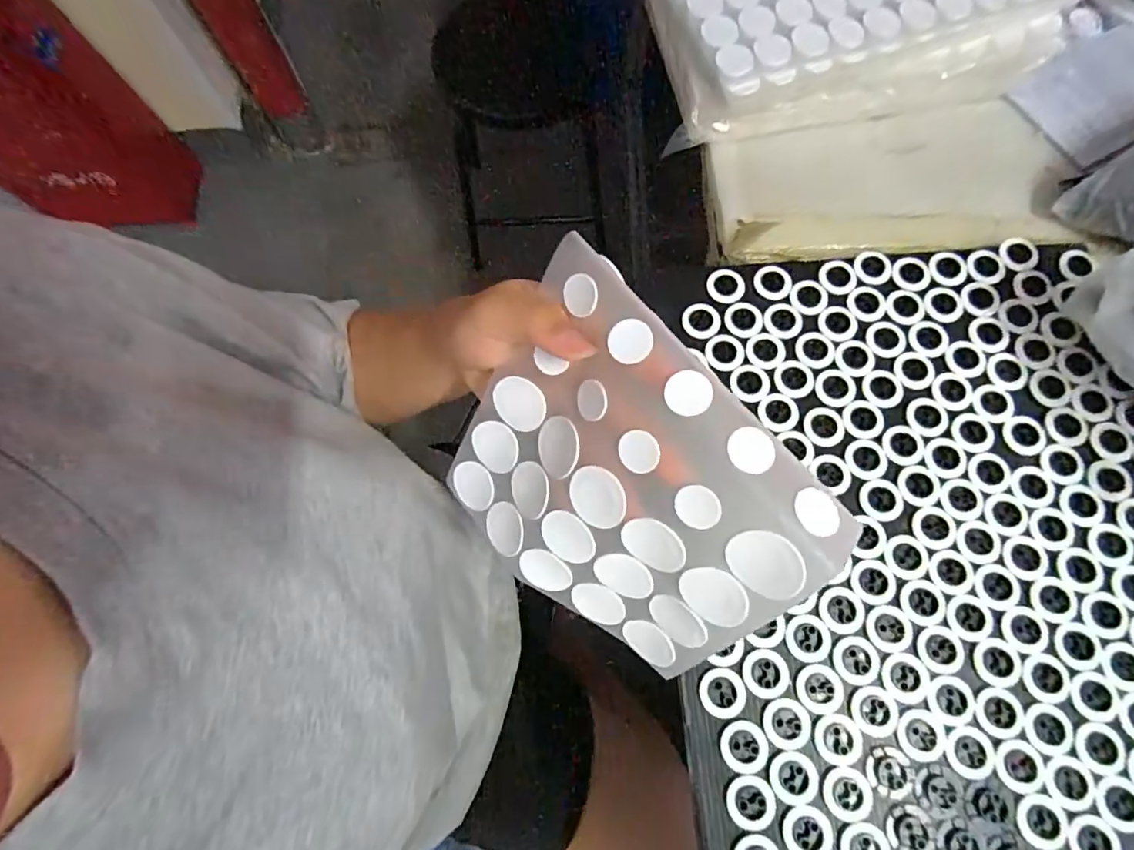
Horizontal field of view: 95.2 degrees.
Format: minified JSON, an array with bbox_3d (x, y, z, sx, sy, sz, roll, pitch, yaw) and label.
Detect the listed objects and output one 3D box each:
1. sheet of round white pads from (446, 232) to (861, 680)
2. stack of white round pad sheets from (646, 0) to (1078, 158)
[{"bbox_3d":[0.020,0.032,0.235,0.158,0.150,0.024,46,36,18],"label":"sheet of round white pads"},{"bbox_3d":[0.231,-0.351,0.444,0.310,0.070,0.177,-11,73,-3],"label":"stack of white round pad sheets"}]

